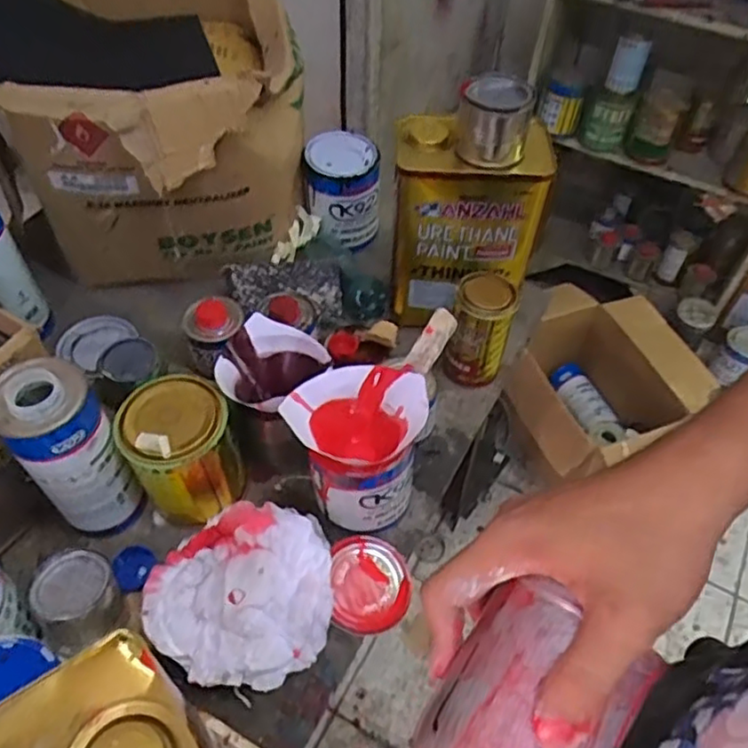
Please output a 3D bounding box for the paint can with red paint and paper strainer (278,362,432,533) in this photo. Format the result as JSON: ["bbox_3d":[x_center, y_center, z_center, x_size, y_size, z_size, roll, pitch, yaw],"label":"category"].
[{"bbox_3d":[-0.015,0.067,0.653,0.119,0.147,0.111,1,51,-1],"label":"paint can with red paint and paper strainer"}]

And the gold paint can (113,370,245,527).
[{"bbox_3d":[-0.192,0.078,0.669,0.100,0.133,0.092,1,51,-1],"label":"gold paint can"}]

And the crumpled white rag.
[{"bbox_3d":[-0.125,0.206,0.623,0.166,0.042,0.160,5,51,3],"label":"crumpled white rag"}]

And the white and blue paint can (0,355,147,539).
[{"bbox_3d":[-0.285,0.078,0.630,0.083,0.205,0.077,1,51,-1],"label":"white and blue paint can"}]

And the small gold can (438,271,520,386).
[{"bbox_3d":[0.126,-0.053,0.785,0.069,0.131,0.069,1,51,-1],"label":"small gold can"}]

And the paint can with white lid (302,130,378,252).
[{"bbox_3d":[-0.043,-0.255,0.925,0.100,0.132,0.094,-5,52,-5],"label":"paint can with white lid"}]

